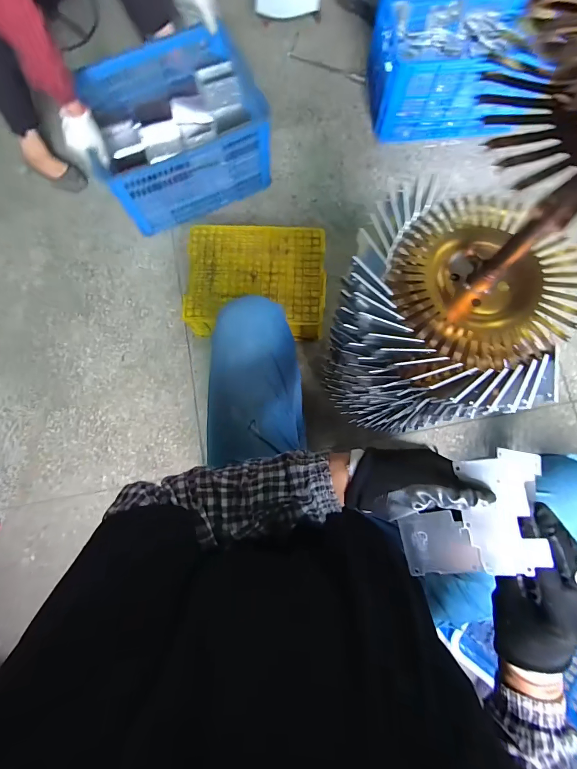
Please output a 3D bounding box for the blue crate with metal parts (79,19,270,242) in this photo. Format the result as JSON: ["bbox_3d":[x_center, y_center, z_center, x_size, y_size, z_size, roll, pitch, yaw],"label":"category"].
[{"bbox_3d":[-0.327,-0.750,1.024,0.453,0.233,0.361,-24,84,-2],"label":"blue crate with metal parts"}]

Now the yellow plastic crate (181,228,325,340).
[{"bbox_3d":[-0.097,-0.304,1.030,0.399,0.142,0.316,-1,84,1],"label":"yellow plastic crate"}]

